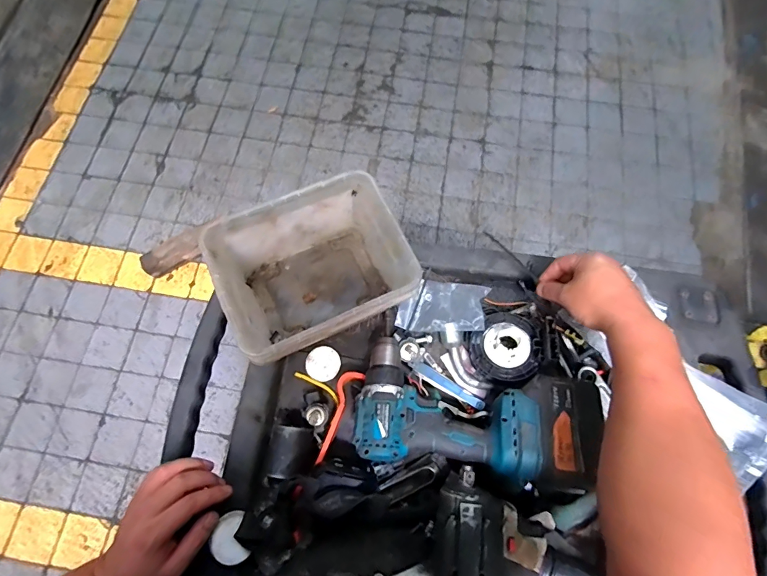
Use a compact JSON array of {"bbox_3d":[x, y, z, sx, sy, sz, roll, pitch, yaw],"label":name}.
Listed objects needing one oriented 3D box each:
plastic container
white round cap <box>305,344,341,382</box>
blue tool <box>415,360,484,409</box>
[{"bbox_3d":[-0.075,-0.012,0.479,0.197,0.131,0.153,-25,73,-9],"label":"plastic container"},{"bbox_3d":[-0.081,0.102,0.540,0.045,0.005,0.046,0,71,-1],"label":"white round cap"},{"bbox_3d":[0.084,0.127,0.519,0.098,0.007,0.016,31,73,10],"label":"blue tool"}]

